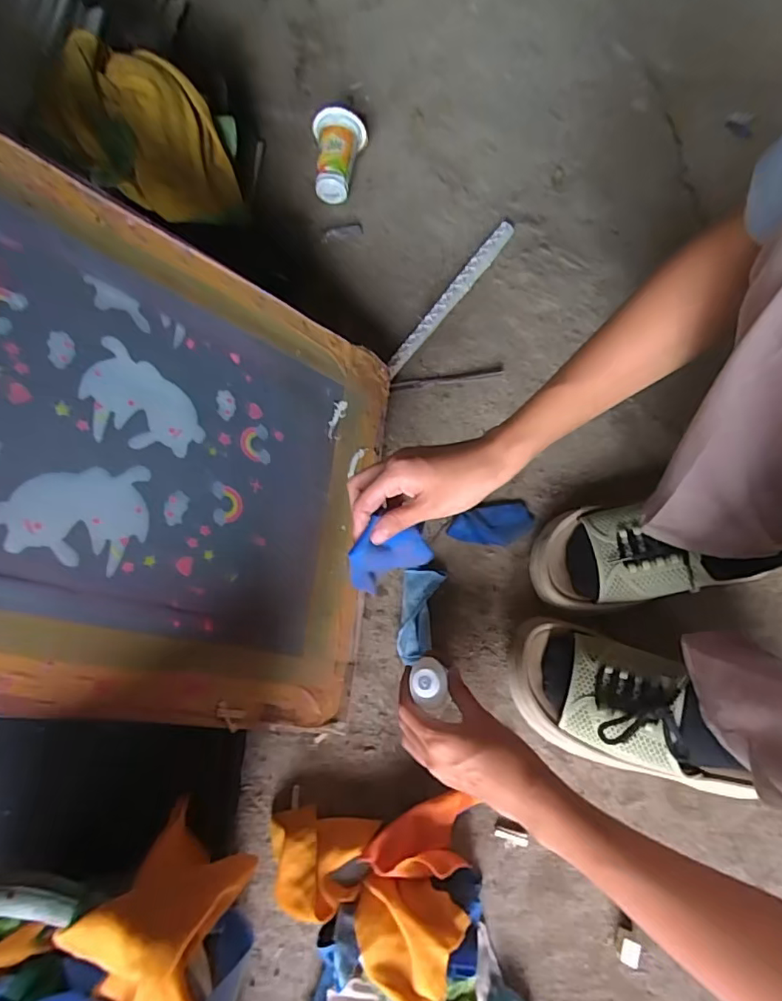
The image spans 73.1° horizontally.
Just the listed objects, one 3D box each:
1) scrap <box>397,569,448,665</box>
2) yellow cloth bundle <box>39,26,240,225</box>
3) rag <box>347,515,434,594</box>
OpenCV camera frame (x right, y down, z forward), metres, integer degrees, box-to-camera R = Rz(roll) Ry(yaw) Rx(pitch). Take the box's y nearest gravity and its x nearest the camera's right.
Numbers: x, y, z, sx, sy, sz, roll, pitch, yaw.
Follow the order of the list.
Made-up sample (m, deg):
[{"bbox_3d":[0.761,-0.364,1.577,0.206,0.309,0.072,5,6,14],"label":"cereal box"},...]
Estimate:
[{"bbox_3d":[0.028,0.110,0.505,0.038,0.017,0.087,6,69,3],"label":"scrap"},{"bbox_3d":[-0.271,-0.399,0.579,0.162,0.114,0.168,-20,70,-6],"label":"yellow cloth bundle"},{"bbox_3d":[-0.004,0.038,0.406,0.066,0.053,0.036,-30,72,-10],"label":"rag"}]

